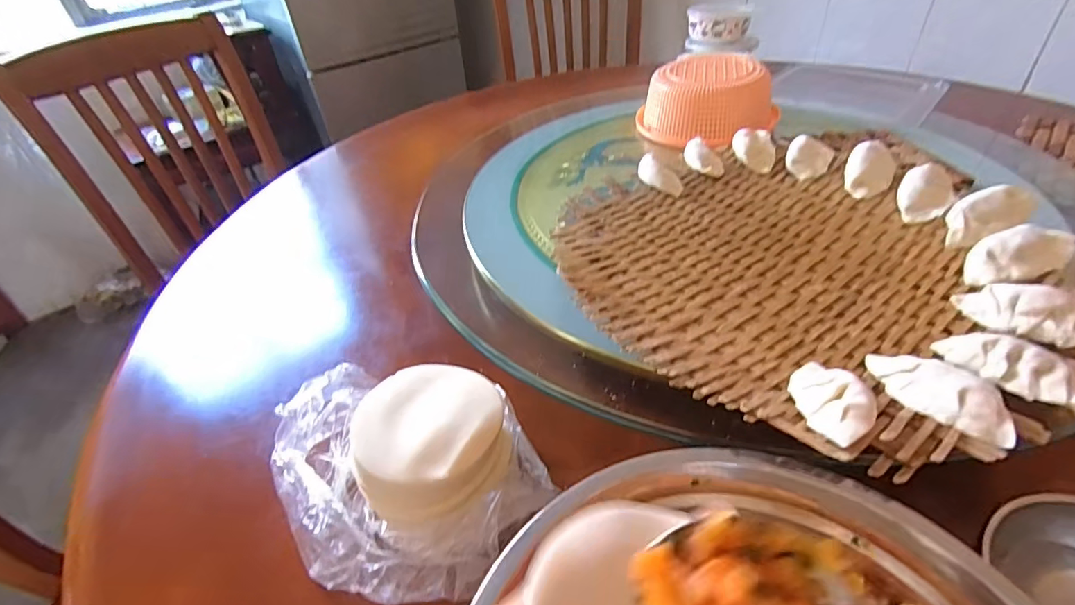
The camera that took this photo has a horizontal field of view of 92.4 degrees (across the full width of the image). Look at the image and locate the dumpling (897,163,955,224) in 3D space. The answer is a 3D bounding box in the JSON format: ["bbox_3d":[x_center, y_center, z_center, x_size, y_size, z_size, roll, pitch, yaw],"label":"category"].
[{"bbox_3d":[0.341,-0.096,0.452,0.040,0.027,0.063,25,48,31],"label":"dumpling"}]

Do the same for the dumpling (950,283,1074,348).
[{"bbox_3d":[0.327,0.005,0.341,0.075,0.026,0.032,25,48,31],"label":"dumpling"}]

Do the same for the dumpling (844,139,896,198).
[{"bbox_3d":[0.317,-0.128,0.491,0.040,0.031,0.058,21,46,28],"label":"dumpling"}]

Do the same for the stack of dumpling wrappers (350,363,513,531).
[{"bbox_3d":[-0.061,0.095,0.321,0.085,0.069,0.095,-8,39,-4],"label":"stack of dumpling wrappers"}]

